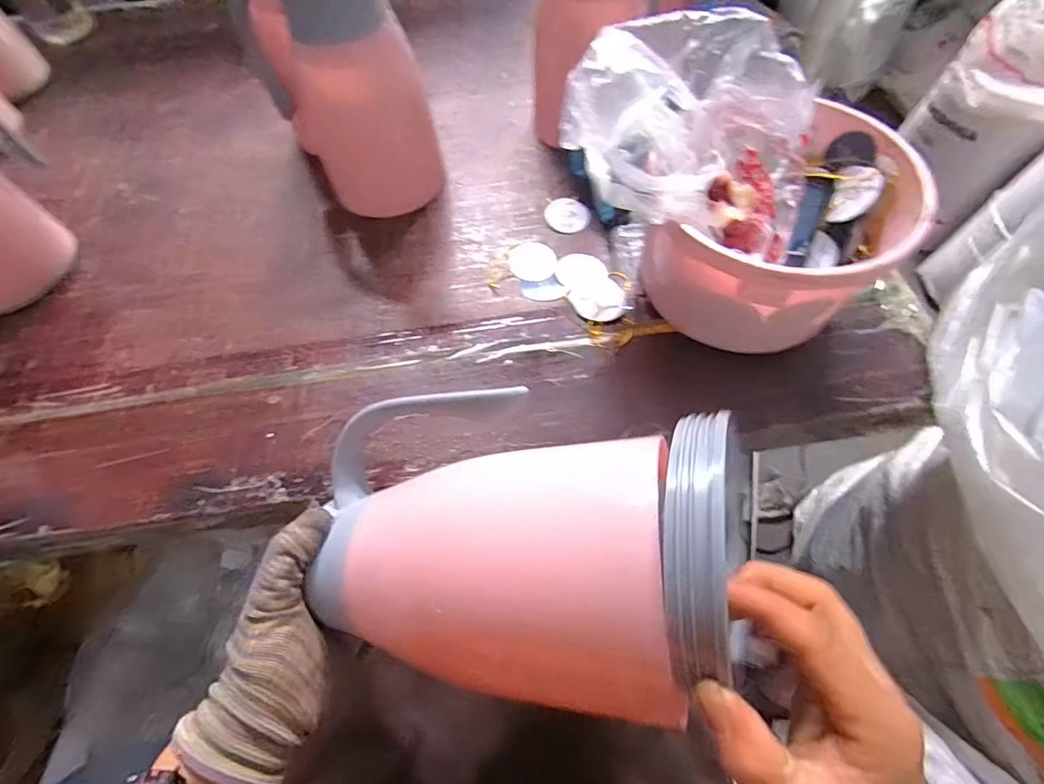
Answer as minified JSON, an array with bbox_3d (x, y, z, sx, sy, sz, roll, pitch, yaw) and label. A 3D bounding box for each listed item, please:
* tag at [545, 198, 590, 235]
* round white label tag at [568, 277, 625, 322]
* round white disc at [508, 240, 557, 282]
[{"bbox_3d":[0.054,-0.209,0.578,0.049,0.004,0.054,-27,72,-11],"label":"tag"},{"bbox_3d":[0.080,-0.100,0.513,0.056,0.005,0.060,-1,61,2],"label":"round white label tag"},{"bbox_3d":[0.011,-0.147,0.545,0.054,0.004,0.059,7,62,7],"label":"round white disc"}]

